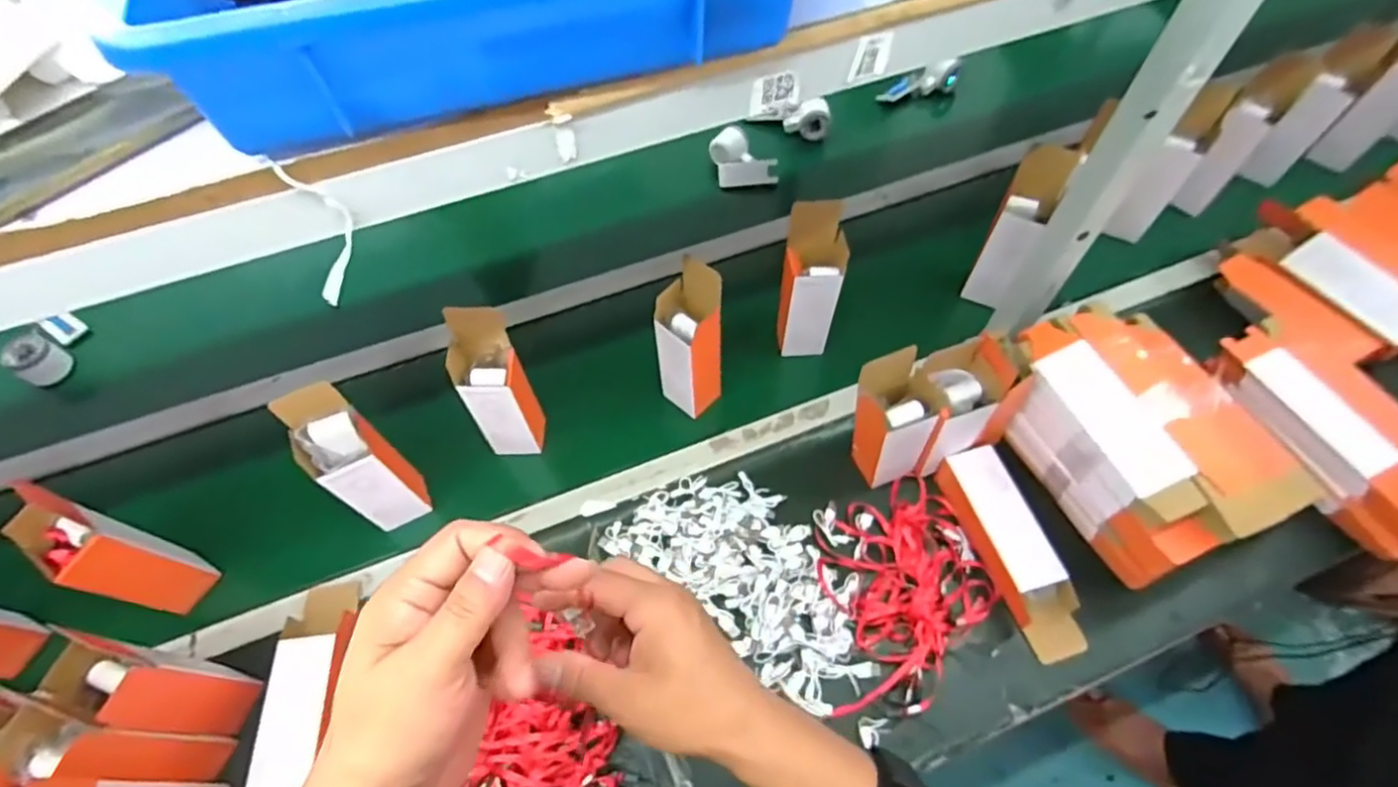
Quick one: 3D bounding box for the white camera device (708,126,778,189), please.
[{"bbox_3d":[0.078,-0.421,1.145,0.109,0.067,0.101,-5,59,-2],"label":"white camera device"}]

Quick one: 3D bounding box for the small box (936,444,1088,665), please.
[{"bbox_3d":[0.373,0.183,0.759,0.072,0.050,0.251,-13,59,-7],"label":"small box"}]

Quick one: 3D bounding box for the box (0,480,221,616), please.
[{"bbox_3d":[-0.662,0.188,0.721,0.099,0.202,0.069,18,61,12],"label":"box"}]

